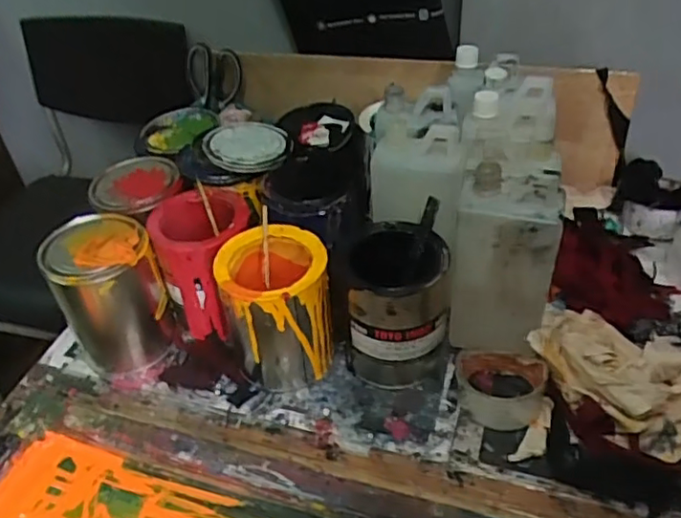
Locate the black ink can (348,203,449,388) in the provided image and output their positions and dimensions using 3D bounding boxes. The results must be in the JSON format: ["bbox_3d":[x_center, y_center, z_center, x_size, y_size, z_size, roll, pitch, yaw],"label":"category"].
[{"bbox_3d":[0.061,0.048,0.663,0.100,0.148,0.107,-2,41,4],"label":"black ink can"}]

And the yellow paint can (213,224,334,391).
[{"bbox_3d":[-0.066,0.054,0.672,0.103,0.149,0.106,-3,41,3],"label":"yellow paint can"}]

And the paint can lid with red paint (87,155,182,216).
[{"bbox_3d":[-0.245,-0.090,0.747,0.103,0.017,0.111,-3,41,3],"label":"paint can lid with red paint"}]

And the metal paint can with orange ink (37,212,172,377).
[{"bbox_3d":[-0.254,0.037,0.702,0.105,0.159,0.106,-3,41,3],"label":"metal paint can with orange ink"}]

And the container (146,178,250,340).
[{"bbox_3d":[-0.154,0.006,0.735,0.101,0.142,0.109,4,42,10],"label":"container"}]

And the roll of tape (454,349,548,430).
[{"bbox_3d":[0.163,0.129,0.635,0.089,0.042,0.071,-1,41,4],"label":"roll of tape"}]

